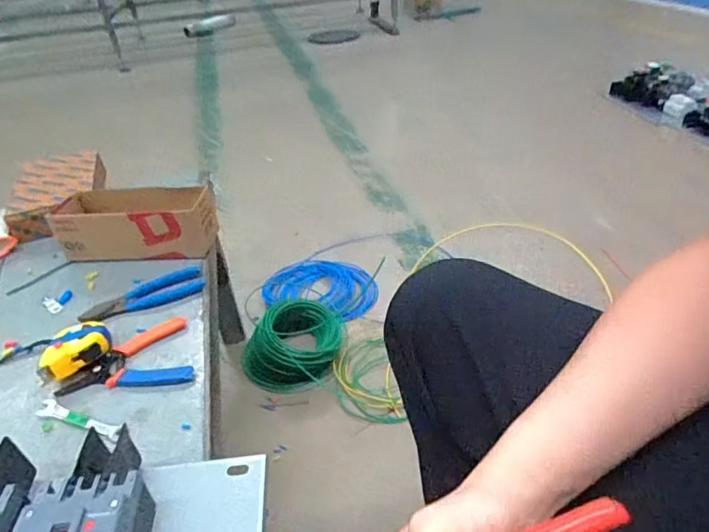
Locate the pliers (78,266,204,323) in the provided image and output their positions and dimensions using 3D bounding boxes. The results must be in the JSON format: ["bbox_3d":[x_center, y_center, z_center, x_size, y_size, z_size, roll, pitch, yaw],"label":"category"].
[{"bbox_3d":[-0.288,0.037,0.674,0.156,0.011,0.060,-20,38,-18],"label":"pliers"}]

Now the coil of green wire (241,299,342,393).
[{"bbox_3d":[-0.138,0.164,1.110,0.199,0.118,0.188,-4,36,3],"label":"coil of green wire"}]

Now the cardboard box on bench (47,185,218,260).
[{"bbox_3d":[-0.331,-0.069,0.766,0.234,0.079,0.102,-2,36,6],"label":"cardboard box on bench"}]

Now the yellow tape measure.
[{"bbox_3d":[-0.330,0.097,0.584,0.079,0.035,0.069,-23,40,-22],"label":"yellow tape measure"}]

